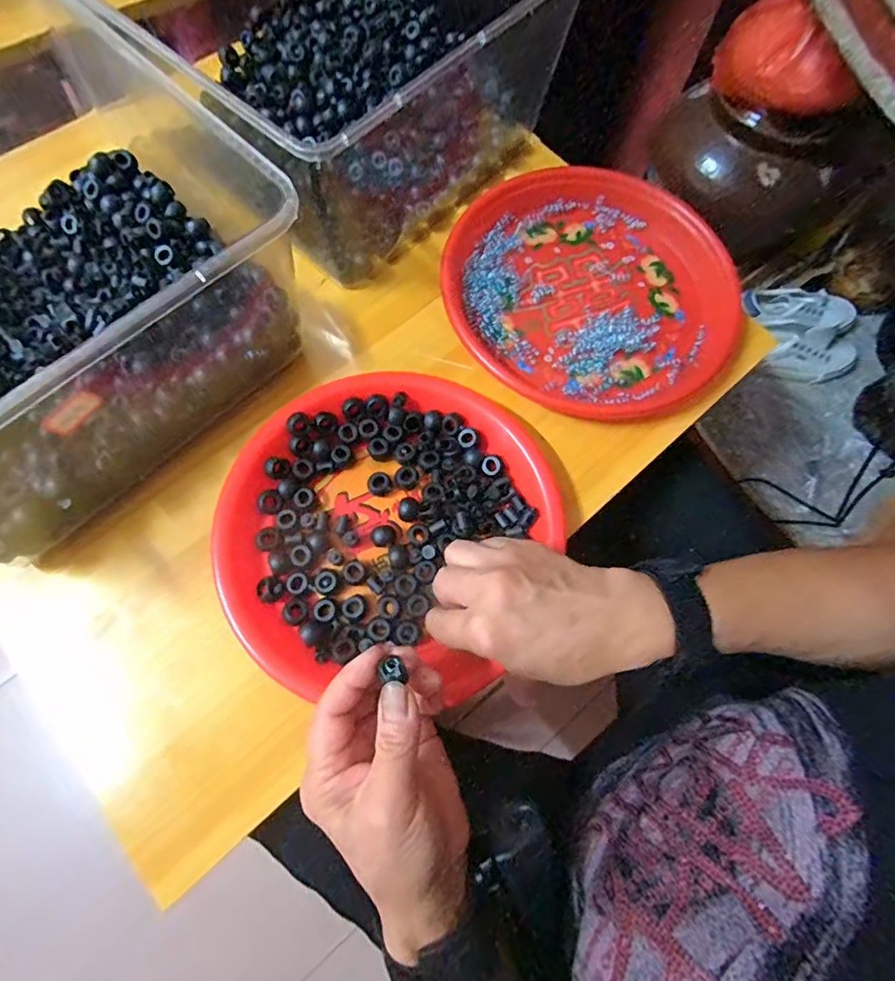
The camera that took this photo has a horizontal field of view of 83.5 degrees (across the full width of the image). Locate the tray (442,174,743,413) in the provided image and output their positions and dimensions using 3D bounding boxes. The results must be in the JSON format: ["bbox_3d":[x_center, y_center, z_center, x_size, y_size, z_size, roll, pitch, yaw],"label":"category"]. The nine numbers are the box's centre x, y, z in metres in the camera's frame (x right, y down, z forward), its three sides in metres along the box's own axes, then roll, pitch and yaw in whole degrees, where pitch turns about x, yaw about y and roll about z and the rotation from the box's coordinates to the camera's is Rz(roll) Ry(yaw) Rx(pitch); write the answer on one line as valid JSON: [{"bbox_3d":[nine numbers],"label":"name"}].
[{"bbox_3d":[0.115,-0.167,0.416,0.231,0.026,0.224,1,71,-2],"label":"tray"}]

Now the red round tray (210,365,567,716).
[{"bbox_3d":[-0.042,0.023,0.349,0.210,0.023,0.226,1,71,-2],"label":"red round tray"}]

